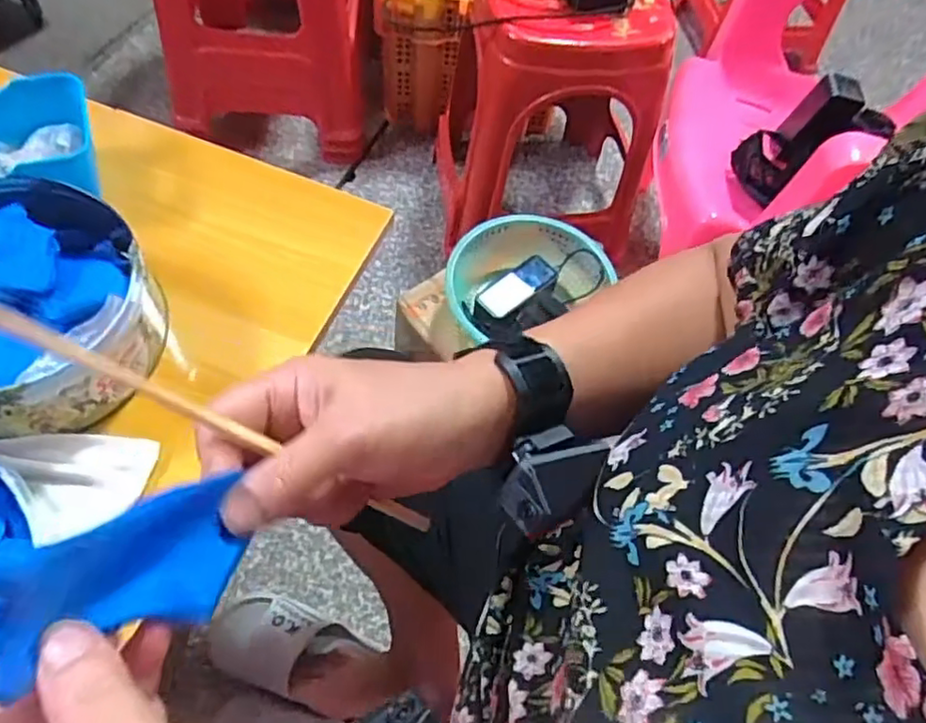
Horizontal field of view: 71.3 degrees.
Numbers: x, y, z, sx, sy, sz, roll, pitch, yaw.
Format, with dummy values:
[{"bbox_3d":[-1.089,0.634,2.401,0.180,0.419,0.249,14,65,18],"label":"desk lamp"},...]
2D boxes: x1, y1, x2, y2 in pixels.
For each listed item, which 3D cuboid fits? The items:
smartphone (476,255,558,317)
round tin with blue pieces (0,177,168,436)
[{"bbox_3d":[0.082,-0.112,0.955,0.127,0.013,0.051,-34,68,-18],"label":"smartphone"},{"bbox_3d":[-0.338,-0.044,0.480,0.221,0.078,0.179,19,63,7],"label":"round tin with blue pieces"}]

